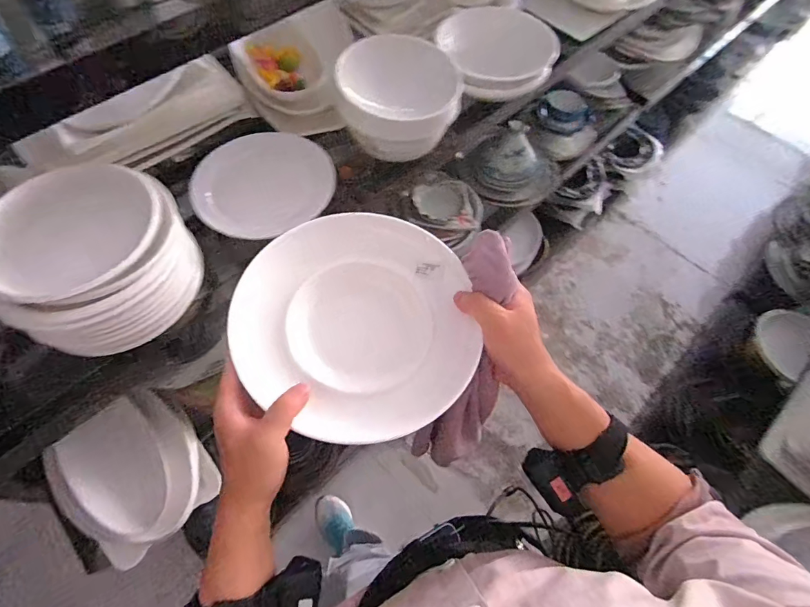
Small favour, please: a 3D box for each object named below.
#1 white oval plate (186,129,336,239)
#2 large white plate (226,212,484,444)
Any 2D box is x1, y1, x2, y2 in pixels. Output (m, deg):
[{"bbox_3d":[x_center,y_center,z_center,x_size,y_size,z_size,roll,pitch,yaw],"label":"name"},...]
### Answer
[{"bbox_3d":[-0.253,-0.224,0.737,0.238,0.026,0.247,-33,69,-17],"label":"white oval plate"},{"bbox_3d":[-0.048,0.016,0.432,0.233,0.050,0.241,1,63,-2],"label":"large white plate"}]

